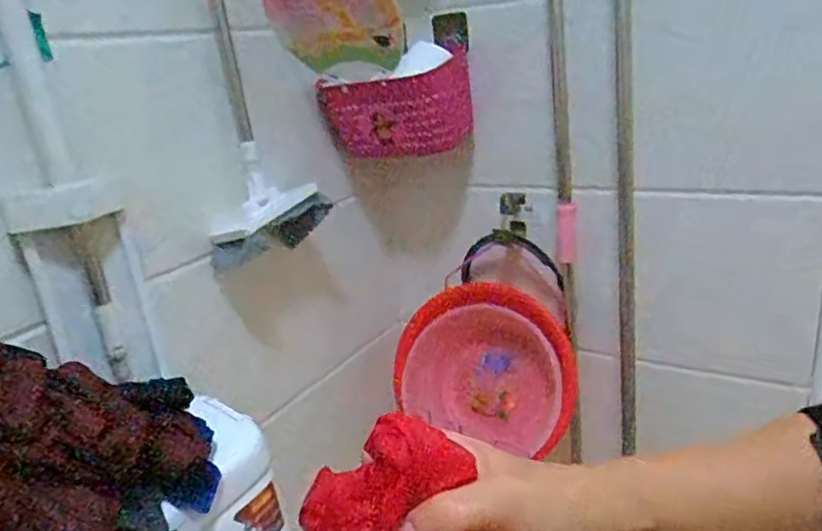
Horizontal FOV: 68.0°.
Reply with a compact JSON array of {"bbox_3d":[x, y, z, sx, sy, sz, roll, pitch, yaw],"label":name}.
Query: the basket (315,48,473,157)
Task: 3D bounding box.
[{"bbox_3d":[-0.022,-0.264,1.043,0.257,0.146,0.152,-7,19,-4],"label":"basket"}]

